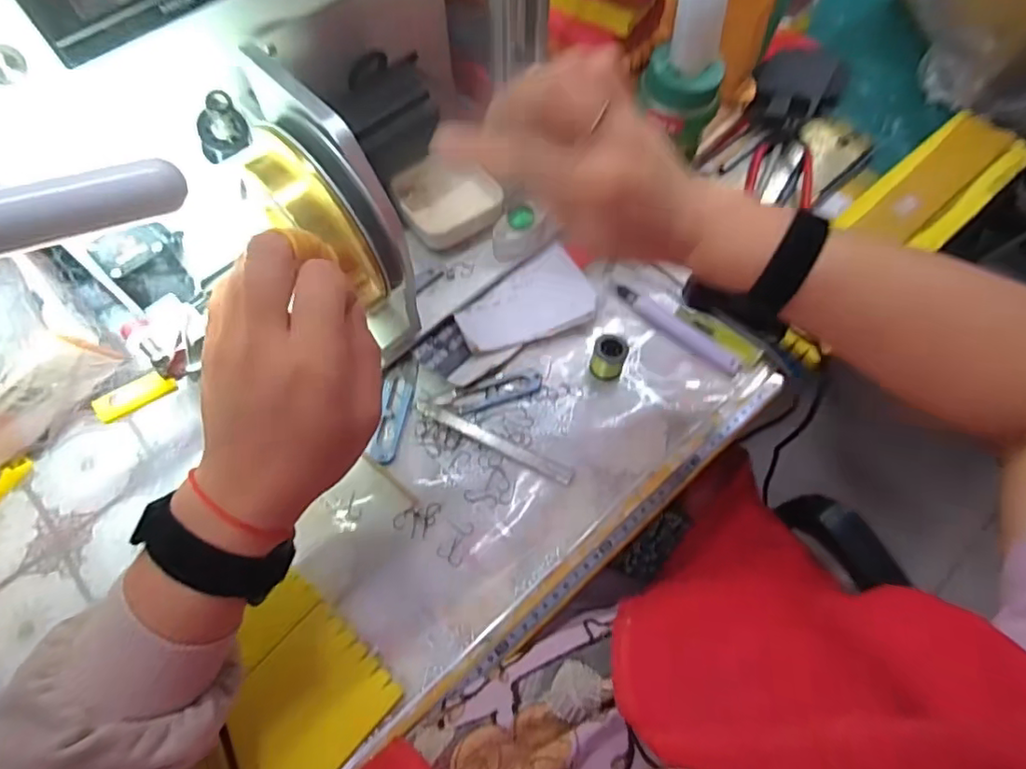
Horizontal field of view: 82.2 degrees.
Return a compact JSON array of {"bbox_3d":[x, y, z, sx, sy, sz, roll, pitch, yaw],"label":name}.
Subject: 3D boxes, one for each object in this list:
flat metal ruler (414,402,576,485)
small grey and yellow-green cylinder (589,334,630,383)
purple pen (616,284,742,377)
[{"bbox_3d":[-0.015,0.044,0.451,0.132,0.006,0.010,26,68,11],"label":"flat metal ruler"},{"bbox_3d":[0.077,-0.021,0.469,0.027,0.029,0.024,8,66,3],"label":"small grey and yellow-green cylinder"},{"bbox_3d":[0.137,-0.047,0.491,0.118,0.009,0.017,37,70,15],"label":"purple pen"}]

